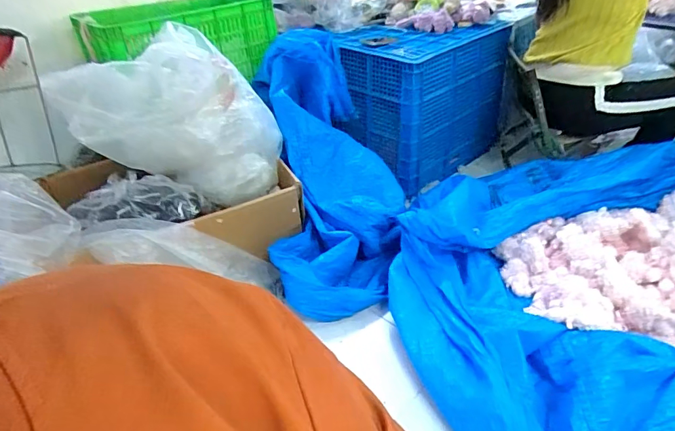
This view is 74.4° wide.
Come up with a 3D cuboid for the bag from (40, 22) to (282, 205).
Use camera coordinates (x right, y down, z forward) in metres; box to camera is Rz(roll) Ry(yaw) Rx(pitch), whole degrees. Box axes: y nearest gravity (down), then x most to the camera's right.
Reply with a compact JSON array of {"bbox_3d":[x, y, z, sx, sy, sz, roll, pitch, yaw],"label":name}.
[{"bbox_3d":[-0.513,-0.287,1.331,0.640,0.410,0.261,-4,35,0],"label":"bag"}]

